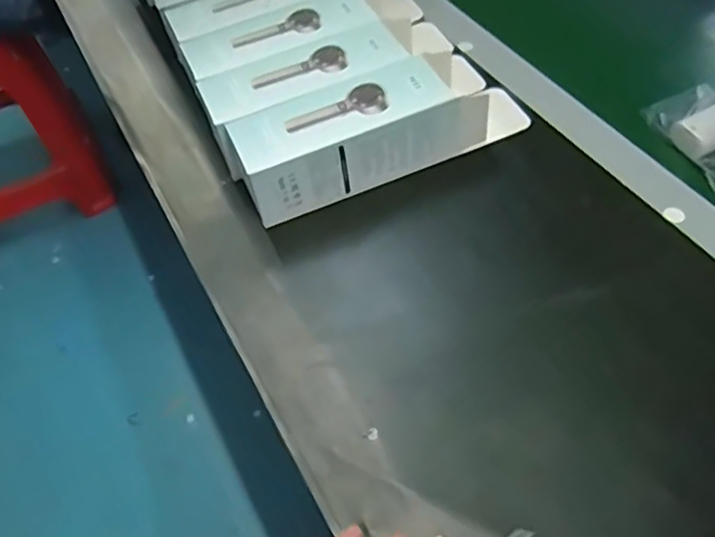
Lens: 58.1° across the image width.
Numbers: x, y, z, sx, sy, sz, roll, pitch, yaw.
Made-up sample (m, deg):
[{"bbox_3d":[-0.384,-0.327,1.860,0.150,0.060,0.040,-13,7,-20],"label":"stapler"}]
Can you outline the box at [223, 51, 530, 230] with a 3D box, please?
[{"bbox_3d":[0.020,-0.109,0.499,0.236,0.064,0.064,-20,53,-12],"label":"box"}]

